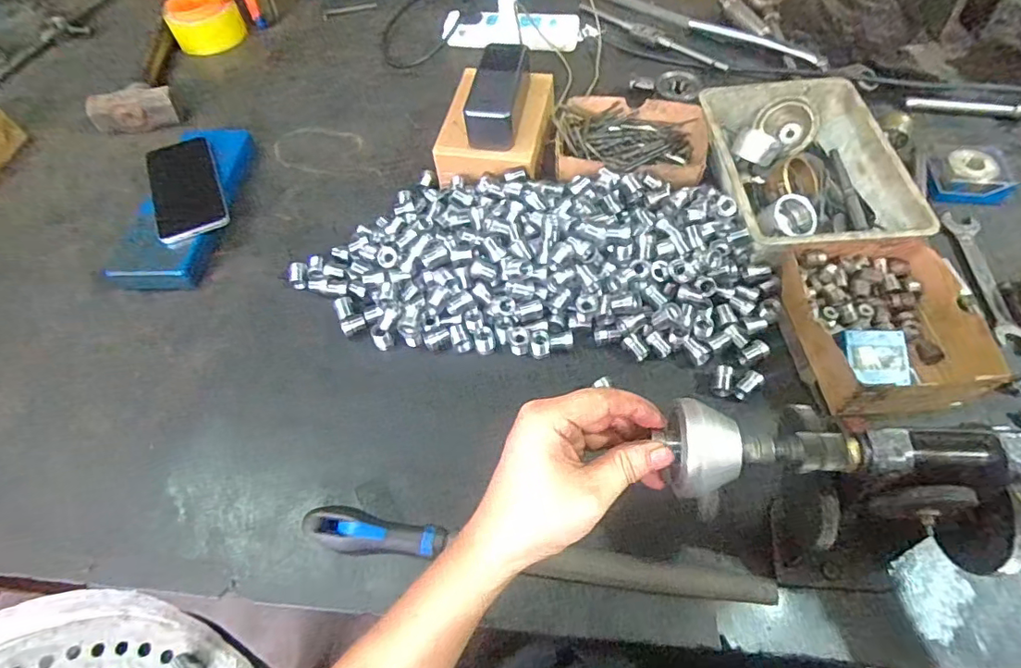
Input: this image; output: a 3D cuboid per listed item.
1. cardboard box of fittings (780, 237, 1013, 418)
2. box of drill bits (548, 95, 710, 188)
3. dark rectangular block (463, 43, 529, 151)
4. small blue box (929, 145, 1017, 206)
[{"bbox_3d":[0.342,-0.010,0.490,0.145,0.052,0.171,-7,57,-1],"label":"cardboard box of fittings"},{"bbox_3d":[0.144,-0.228,0.642,0.180,0.042,0.142,6,58,7],"label":"box of drill bits"},{"bbox_3d":[-0.014,-0.279,0.628,0.063,0.048,0.148,7,58,8],"label":"dark rectangular block"},{"bbox_3d":[0.515,-0.178,0.603,0.076,0.033,0.068,-2,57,2],"label":"small blue box"}]

